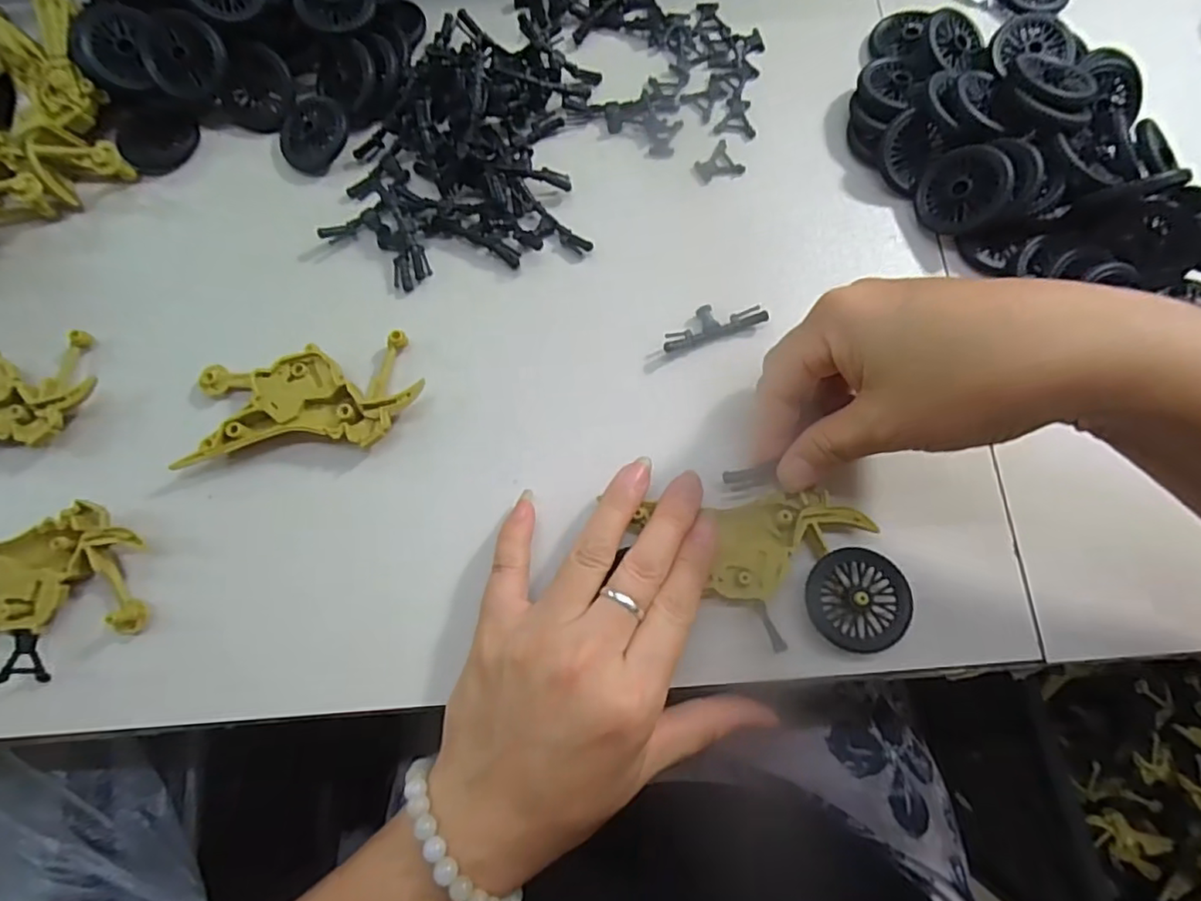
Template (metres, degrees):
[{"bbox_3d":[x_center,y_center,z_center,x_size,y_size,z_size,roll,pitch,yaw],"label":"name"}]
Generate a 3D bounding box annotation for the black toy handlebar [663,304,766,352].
[{"bbox_3d":[0.050,-0.058,0.274,0.049,0.006,0.016,-19,75,-4],"label":"black toy handlebar"}]

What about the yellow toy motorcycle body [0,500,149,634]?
[{"bbox_3d":[-0.231,0.052,0.245,0.088,0.017,0.050,-6,74,0],"label":"yellow toy motorcycle body"}]

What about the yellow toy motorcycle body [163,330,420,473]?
[{"bbox_3d":[-0.128,-0.021,0.264,0.097,0.013,0.047,-10,74,-1],"label":"yellow toy motorcycle body"}]

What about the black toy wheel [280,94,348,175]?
[{"bbox_3d":[-0.143,-0.158,0.303,0.036,0.007,0.036,3,101,14],"label":"black toy wheel"}]

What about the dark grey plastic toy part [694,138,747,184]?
[{"bbox_3d":[0.057,-0.142,0.299,0.022,0.004,0.021,0,74,1],"label":"dark grey plastic toy part"}]

